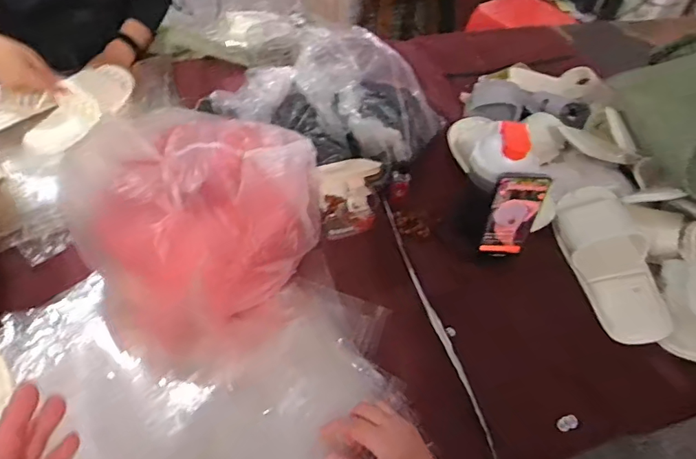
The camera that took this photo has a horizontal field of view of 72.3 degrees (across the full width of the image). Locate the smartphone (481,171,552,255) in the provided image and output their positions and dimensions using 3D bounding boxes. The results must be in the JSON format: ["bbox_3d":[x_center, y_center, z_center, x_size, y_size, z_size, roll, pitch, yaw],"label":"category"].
[{"bbox_3d":[0.243,-0.020,0.699,0.076,0.145,0.015,-2,42,-3],"label":"smartphone"}]

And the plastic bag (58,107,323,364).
[{"bbox_3d":[-0.189,-0.007,0.627,0.280,0.158,0.285,32,53,20],"label":"plastic bag"}]

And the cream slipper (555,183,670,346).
[{"bbox_3d":[0.403,0.036,0.724,0.111,0.070,0.263,-3,49,-10],"label":"cream slipper"}]

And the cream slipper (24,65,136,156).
[{"bbox_3d":[-0.475,-0.234,0.866,0.091,0.049,0.240,19,49,10],"label":"cream slipper"}]

